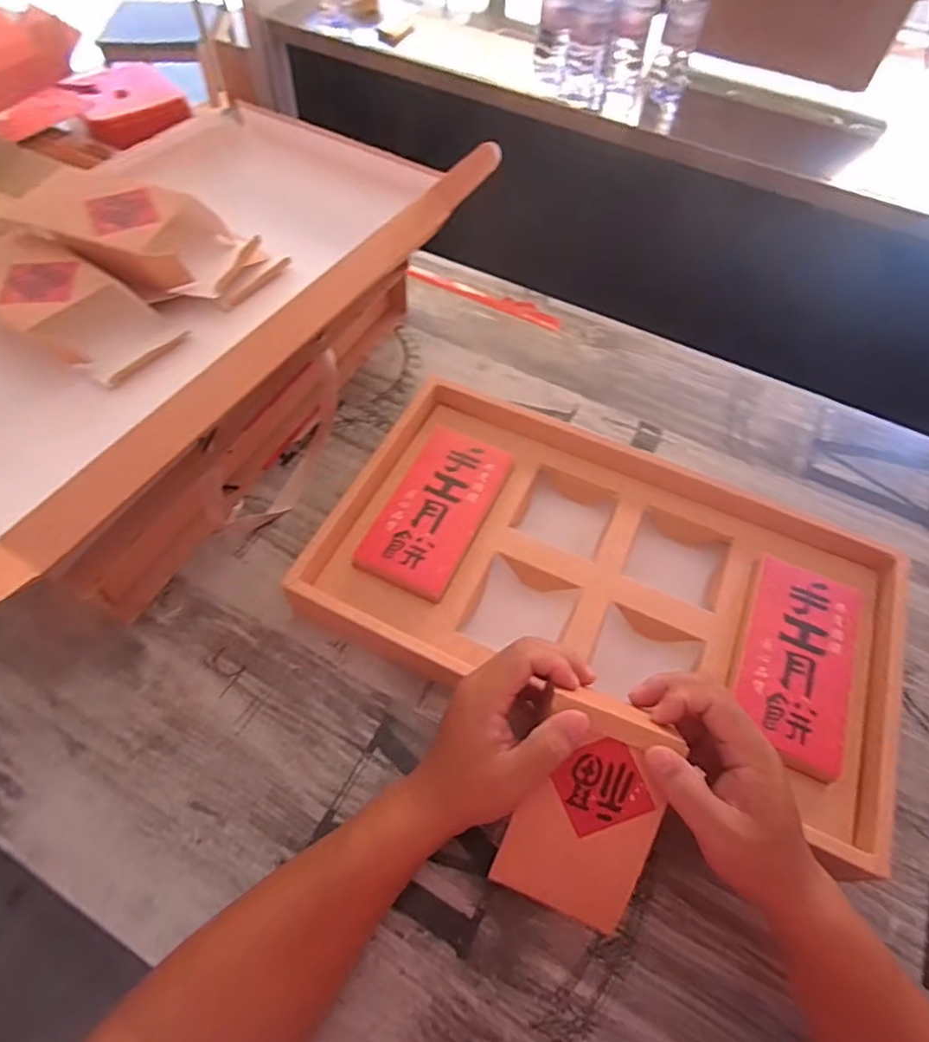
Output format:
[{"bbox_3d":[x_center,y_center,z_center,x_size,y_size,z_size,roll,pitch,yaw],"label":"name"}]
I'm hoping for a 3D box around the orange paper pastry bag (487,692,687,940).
[{"bbox_3d":[0.078,0.179,0.369,0.084,0.008,0.136,18,94,5],"label":"orange paper pastry bag"}]

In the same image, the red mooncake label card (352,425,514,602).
[{"bbox_3d":[-0.025,-0.014,0.543,0.087,0.011,0.170,23,59,11],"label":"red mooncake label card"}]

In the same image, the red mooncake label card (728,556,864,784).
[{"bbox_3d":[0.269,0.109,0.475,0.089,0.009,0.169,24,60,11],"label":"red mooncake label card"}]

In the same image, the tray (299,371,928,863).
[{"bbox_3d":[0.121,0.054,0.529,0.467,0.062,0.272,23,59,11],"label":"tray"}]

